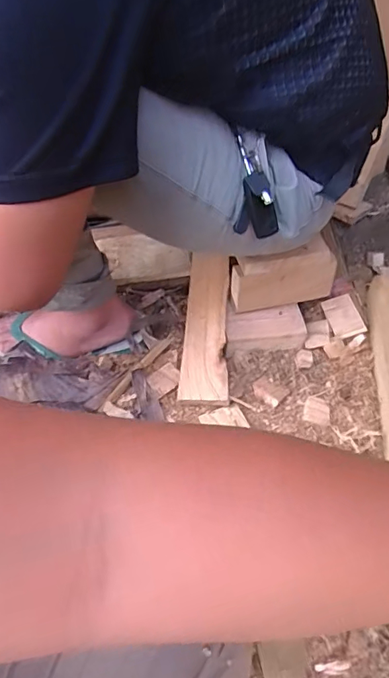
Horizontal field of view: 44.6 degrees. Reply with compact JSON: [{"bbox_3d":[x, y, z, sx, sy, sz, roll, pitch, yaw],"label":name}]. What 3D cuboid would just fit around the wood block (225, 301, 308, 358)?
[{"bbox_3d":[0.109,-0.016,0.751,0.130,0.035,0.066,-8,55,-8],"label":"wood block"}]

